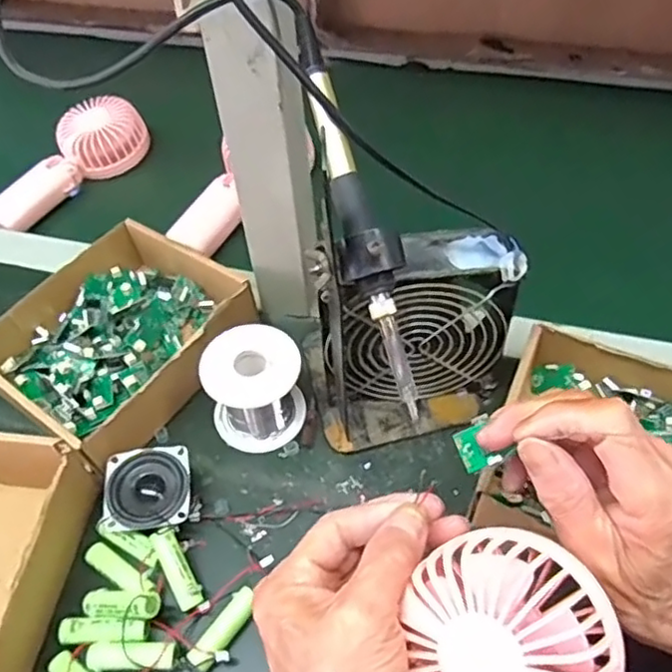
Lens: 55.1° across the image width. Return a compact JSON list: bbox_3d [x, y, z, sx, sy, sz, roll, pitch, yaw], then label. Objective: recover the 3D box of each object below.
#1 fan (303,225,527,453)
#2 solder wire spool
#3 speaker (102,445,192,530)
[{"bbox_3d":[0.051,0.002,0.429,0.130,0.130,0.082,-12,54,-5],"label":"fan"},{"bbox_3d":[-0.055,0.037,0.446,0.066,0.065,0.062,-2,53,2],"label":"solder wire spool"},{"bbox_3d":[-0.122,0.102,0.422,0.053,0.024,0.052,-8,52,-1],"label":"speaker"}]

